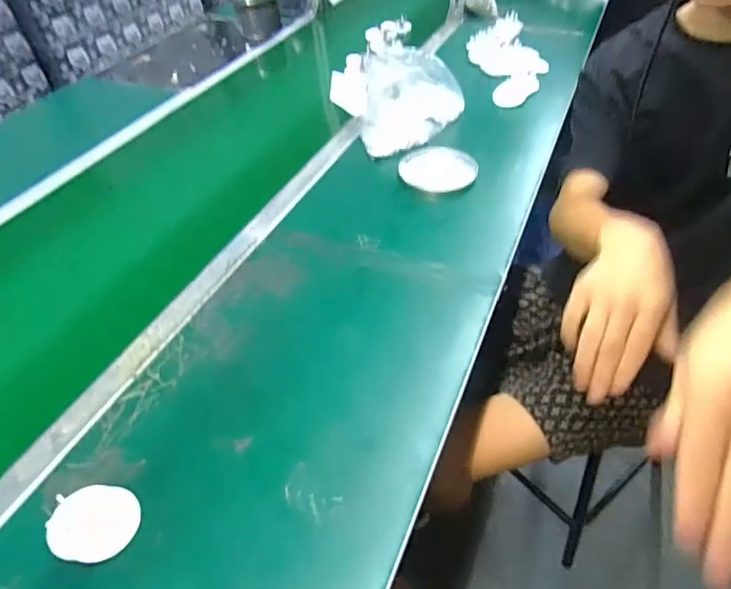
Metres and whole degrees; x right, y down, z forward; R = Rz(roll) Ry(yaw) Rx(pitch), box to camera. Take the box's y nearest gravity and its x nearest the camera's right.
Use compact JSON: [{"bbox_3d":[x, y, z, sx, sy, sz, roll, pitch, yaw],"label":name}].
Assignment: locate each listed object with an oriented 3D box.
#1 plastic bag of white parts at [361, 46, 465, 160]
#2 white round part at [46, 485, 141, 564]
[{"bbox_3d":[0.086,-0.365,0.957,0.200,0.099,0.238,2,45,5],"label":"plastic bag of white parts"},{"bbox_3d":[-0.246,0.207,0.466,0.074,0.018,0.064,3,47,5],"label":"white round part"}]

